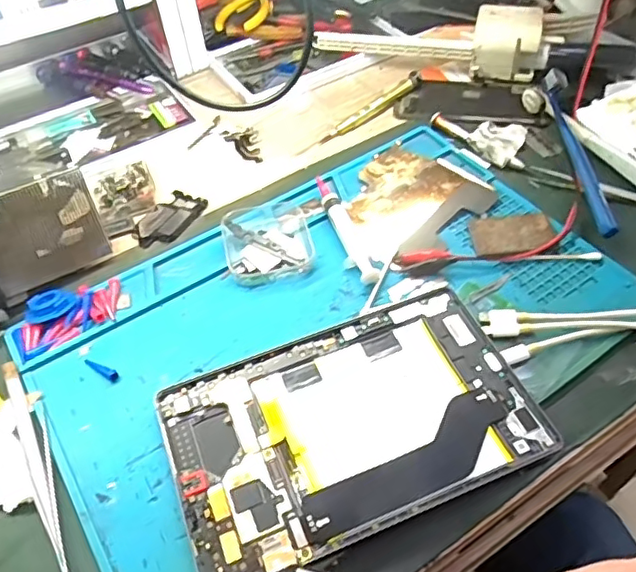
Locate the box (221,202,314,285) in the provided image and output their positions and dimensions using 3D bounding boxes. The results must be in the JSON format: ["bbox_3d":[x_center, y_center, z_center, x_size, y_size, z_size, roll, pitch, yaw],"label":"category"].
[{"bbox_3d":[-0.038,-0.036,0.439,0.061,0.015,0.072,-12,52,-7],"label":"box"}]

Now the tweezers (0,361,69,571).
[{"bbox_3d":[-0.158,0.106,0.336,0.016,0.008,0.157,-24,55,-16],"label":"tweezers"}]

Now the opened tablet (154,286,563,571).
[{"bbox_3d":[0.018,0.079,0.347,0.204,0.012,0.126,-19,54,-13],"label":"opened tablet"}]

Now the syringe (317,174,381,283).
[{"bbox_3d":[0.019,-0.045,0.443,0.018,0.012,0.109,-16,53,-11],"label":"syringe"}]

